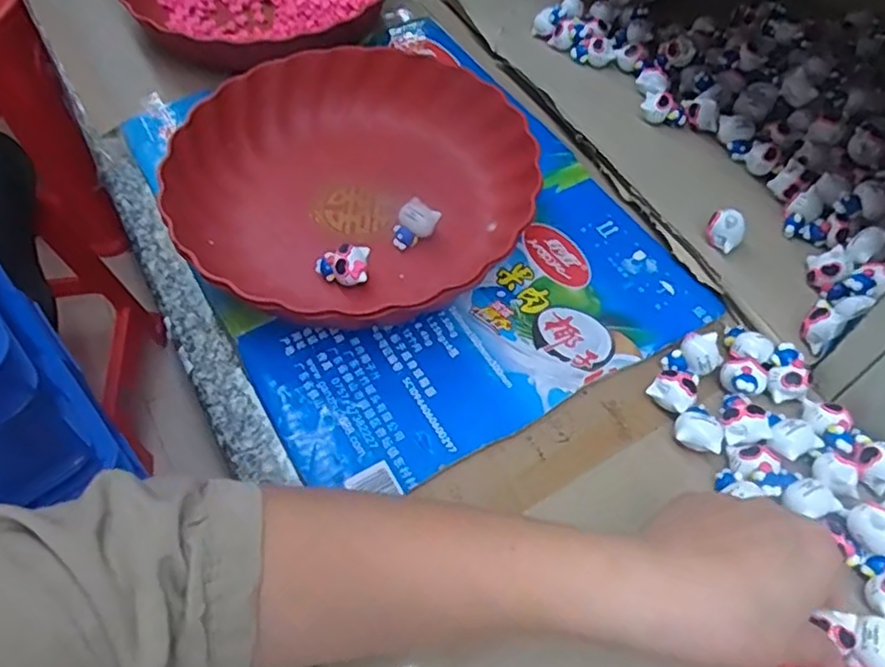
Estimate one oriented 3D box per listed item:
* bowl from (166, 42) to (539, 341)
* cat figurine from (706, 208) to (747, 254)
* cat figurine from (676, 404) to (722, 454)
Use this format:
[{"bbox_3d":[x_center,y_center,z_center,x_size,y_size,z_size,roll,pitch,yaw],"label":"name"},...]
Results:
[{"bbox_3d":[-0.066,-0.105,0.453,0.225,0.056,0.239,0,56,0],"label":"bowl"},{"bbox_3d":[0.186,-0.066,0.432,0.017,0.030,0.022,-33,62,-20],"label":"cat figurine"},{"bbox_3d":[0.147,0.055,0.375,0.026,0.017,0.026,17,58,11],"label":"cat figurine"}]

